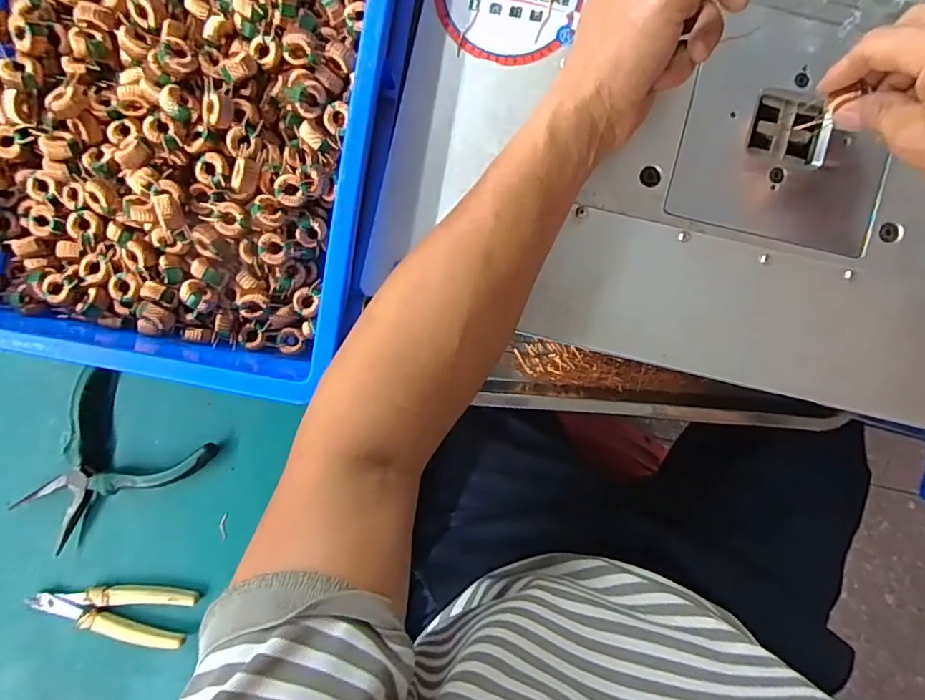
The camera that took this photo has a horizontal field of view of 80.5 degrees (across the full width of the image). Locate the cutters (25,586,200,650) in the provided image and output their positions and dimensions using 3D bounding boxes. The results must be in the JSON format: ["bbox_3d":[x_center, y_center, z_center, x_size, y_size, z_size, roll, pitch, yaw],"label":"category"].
[{"bbox_3d":[-0.264,0.201,0.413,0.119,0.009,0.046,6,92,1],"label":"cutters"}]

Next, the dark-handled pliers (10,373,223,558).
[{"bbox_3d":[-0.264,0.092,0.406,0.109,0.015,0.127,36,93,0],"label":"dark-handled pliers"}]

